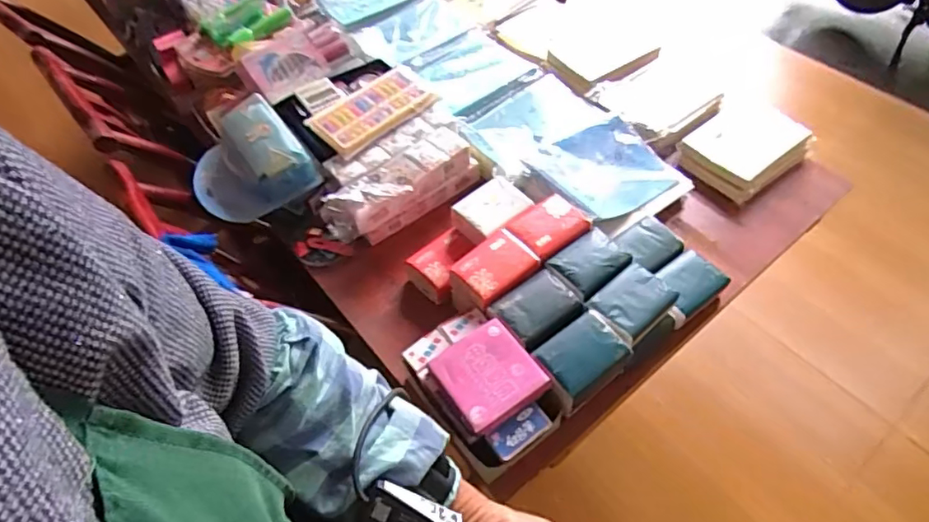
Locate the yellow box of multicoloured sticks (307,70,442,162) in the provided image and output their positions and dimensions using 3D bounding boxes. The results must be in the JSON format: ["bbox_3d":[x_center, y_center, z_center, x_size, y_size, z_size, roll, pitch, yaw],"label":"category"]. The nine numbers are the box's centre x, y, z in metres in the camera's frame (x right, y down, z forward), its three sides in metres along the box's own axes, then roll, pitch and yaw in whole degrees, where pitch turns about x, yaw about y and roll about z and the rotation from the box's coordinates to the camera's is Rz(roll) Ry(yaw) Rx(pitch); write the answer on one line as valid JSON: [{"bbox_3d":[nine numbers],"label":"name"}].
[{"bbox_3d":[-0.173,-0.294,1.095,0.243,0.019,0.130,-37,68,-23],"label":"yellow box of multicoloured sticks"}]

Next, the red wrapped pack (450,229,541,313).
[{"bbox_3d":[0.047,0.024,0.913,0.131,0.062,0.092,-34,58,-20],"label":"red wrapped pack"}]

